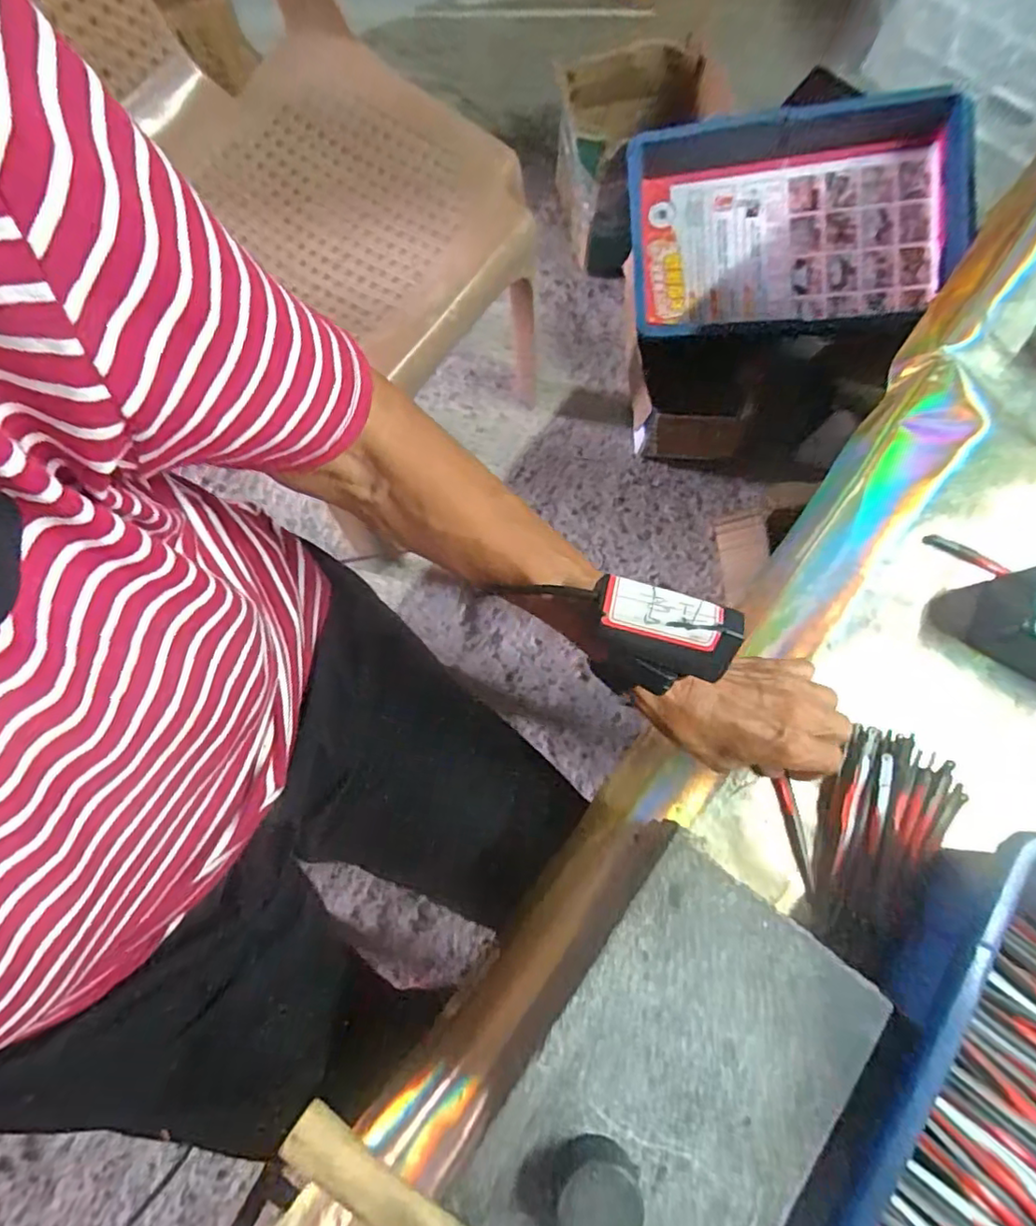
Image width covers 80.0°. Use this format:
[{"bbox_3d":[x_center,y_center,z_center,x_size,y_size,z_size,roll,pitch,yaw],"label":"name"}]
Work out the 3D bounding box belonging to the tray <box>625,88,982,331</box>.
[{"bbox_3d":[0.385,-0.530,0.854,0.452,0.083,0.271,1,102,11],"label":"tray"}]

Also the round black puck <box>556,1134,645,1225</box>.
[{"bbox_3d":[0.035,0.260,0.272,0.037,0.025,0.038,0,76,-1],"label":"round black puck"}]

